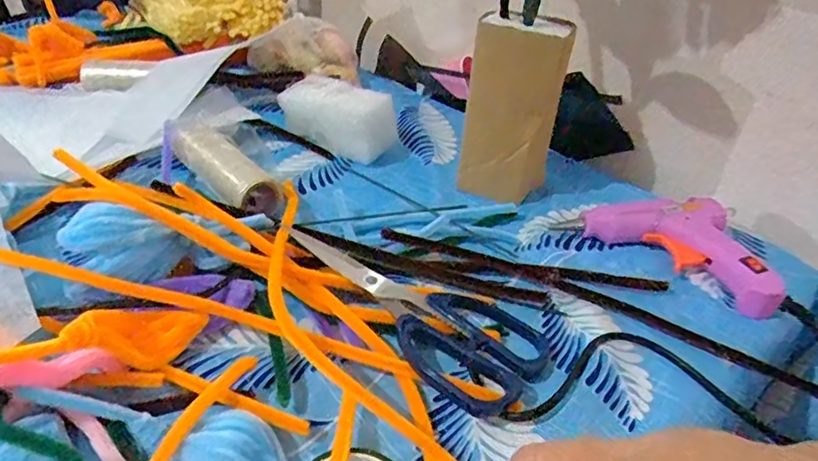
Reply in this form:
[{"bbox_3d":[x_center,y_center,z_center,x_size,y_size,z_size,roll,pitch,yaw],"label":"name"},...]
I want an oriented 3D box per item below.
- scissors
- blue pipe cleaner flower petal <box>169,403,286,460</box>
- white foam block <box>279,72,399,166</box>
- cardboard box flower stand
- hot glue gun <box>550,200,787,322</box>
[{"bbox_3d":[-0.004,0.040,0.338,0.173,0.015,0.074,27,41,29],"label":"scissors"},{"bbox_3d":[-0.078,0.099,0.250,0.044,0.018,0.038,19,38,21],"label":"blue pipe cleaner flower petal"},{"bbox_3d":[-0.065,-0.103,0.510,0.112,0.047,0.043,25,41,27],"label":"white foam block"},{"bbox_3d":[0.079,-0.091,0.433,0.065,0.129,0.035,11,36,10],"label":"cardboard box flower stand"},{"bbox_3d":[0.188,0.004,0.394,0.136,0.029,0.066,30,43,32],"label":"hot glue gun"}]

